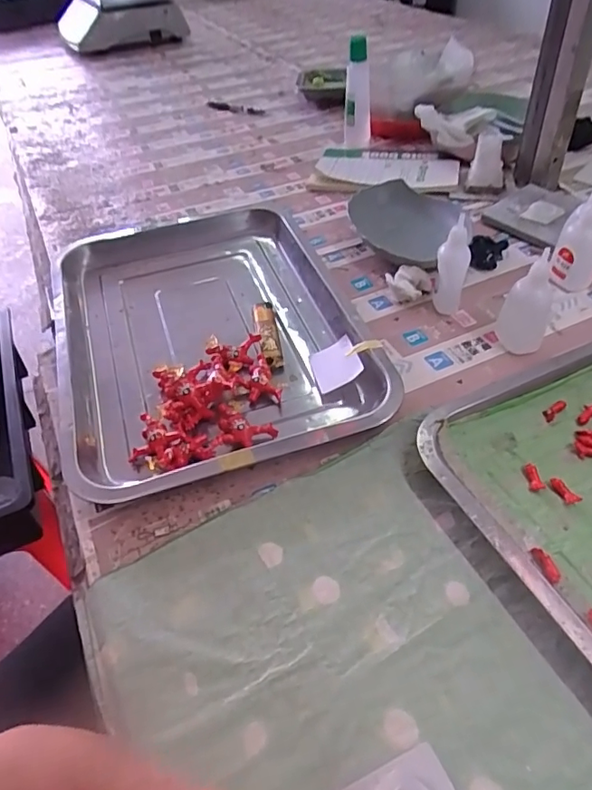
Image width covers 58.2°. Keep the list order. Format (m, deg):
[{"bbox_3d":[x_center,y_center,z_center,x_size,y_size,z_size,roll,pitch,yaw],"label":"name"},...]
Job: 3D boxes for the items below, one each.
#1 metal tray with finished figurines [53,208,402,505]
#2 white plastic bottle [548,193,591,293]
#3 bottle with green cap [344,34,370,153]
[{"bbox_3d":[-0.085,-0.066,0.500,0.262,0.034,0.349,-16,47,-10],"label":"metal tray with finished figurines"},{"bbox_3d":[0.274,-0.149,0.510,0.041,0.079,0.051,18,50,21],"label":"white plastic bottle"},{"bbox_3d":[0.089,-0.434,0.776,0.040,0.140,0.041,2,46,7],"label":"bottle with green cap"}]

